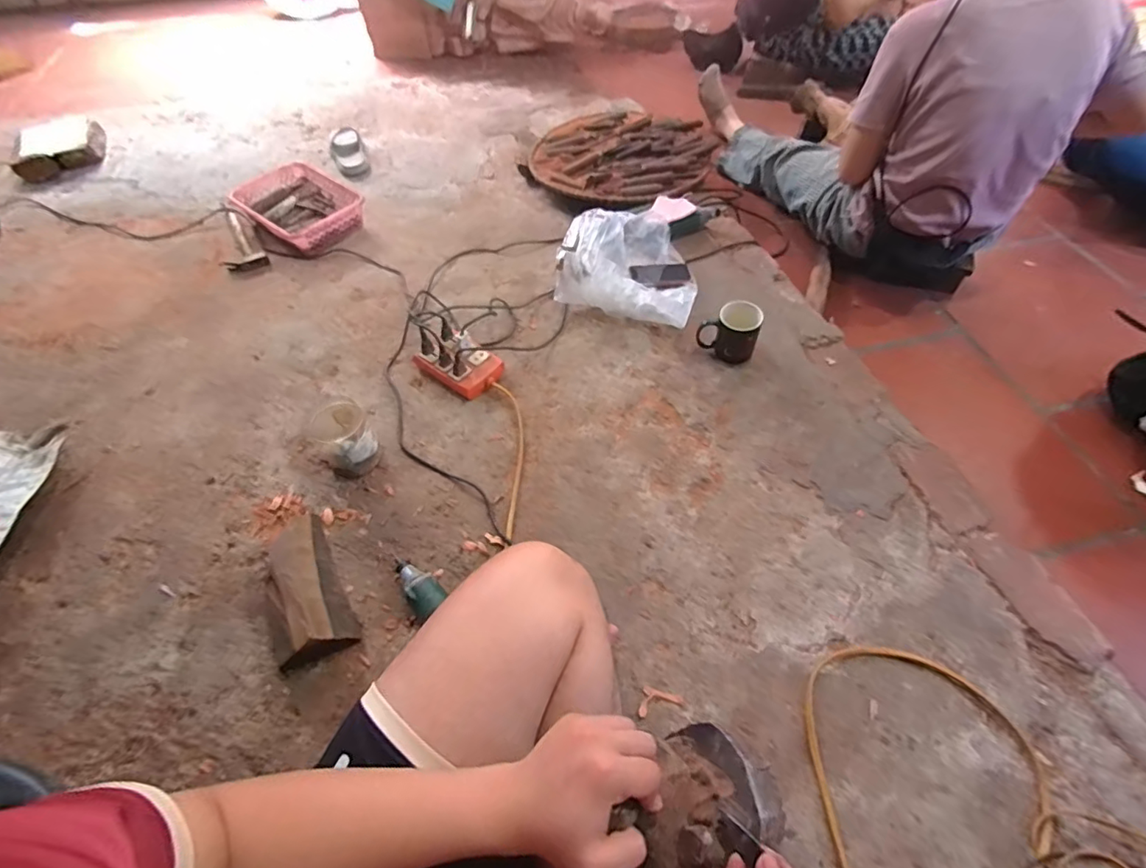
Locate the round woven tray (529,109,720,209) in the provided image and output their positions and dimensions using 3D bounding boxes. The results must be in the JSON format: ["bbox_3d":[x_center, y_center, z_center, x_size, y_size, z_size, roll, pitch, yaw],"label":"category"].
[{"bbox_3d":[0.132,-0.799,1.512,0.501,0.061,0.468,0,54,-1],"label":"round woven tray"}]

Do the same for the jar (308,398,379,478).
[{"bbox_3d":[-0.406,0.012,0.951,0.094,0.104,0.104,-34,62,-23],"label":"jar"}]

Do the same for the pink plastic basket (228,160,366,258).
[{"bbox_3d":[-0.731,-0.615,1.434,0.289,0.084,0.244,32,60,20],"label":"pink plastic basket"}]

